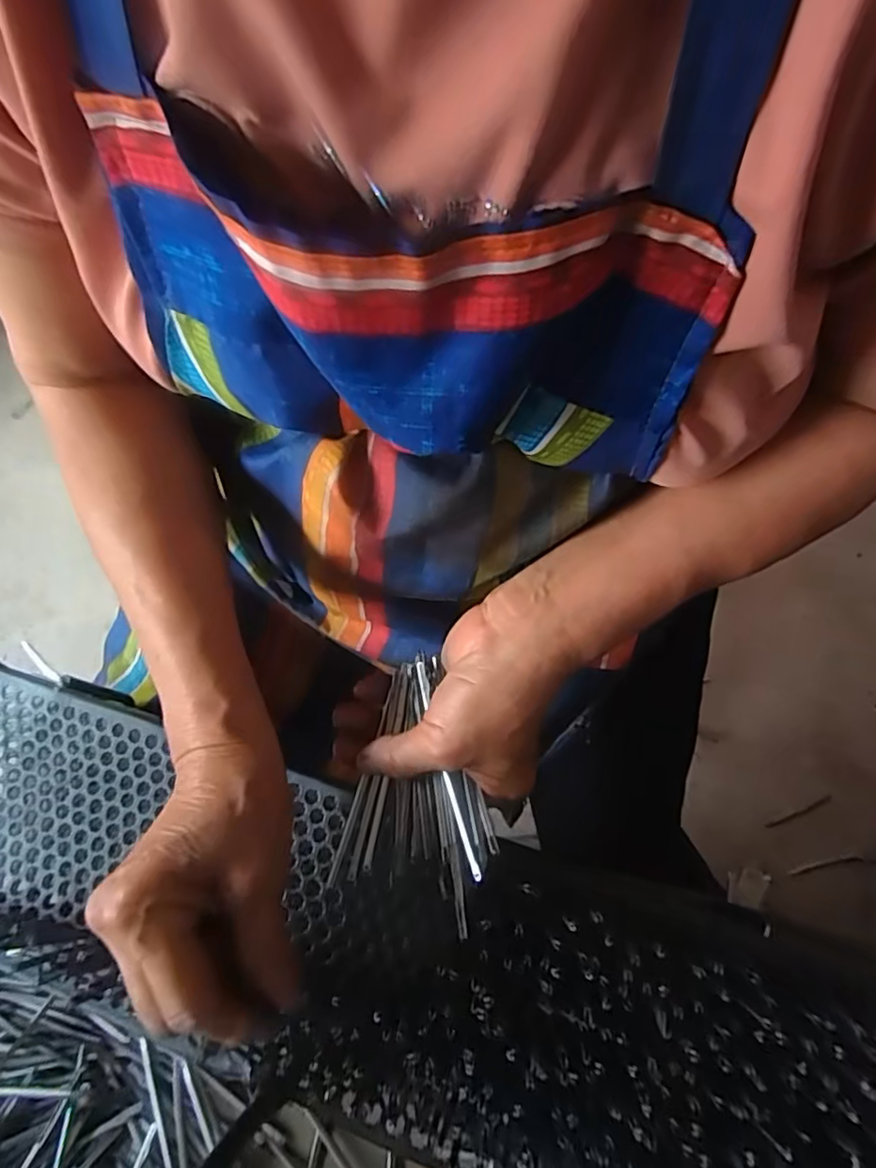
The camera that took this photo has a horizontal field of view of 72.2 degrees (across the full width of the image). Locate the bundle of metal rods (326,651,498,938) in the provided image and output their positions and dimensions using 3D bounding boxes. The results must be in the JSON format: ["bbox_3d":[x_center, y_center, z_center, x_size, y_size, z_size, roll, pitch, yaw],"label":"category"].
[{"bbox_3d":[-0.005,0.102,0.309,0.074,0.032,0.114,14,65,9],"label":"bundle of metal rods"}]

